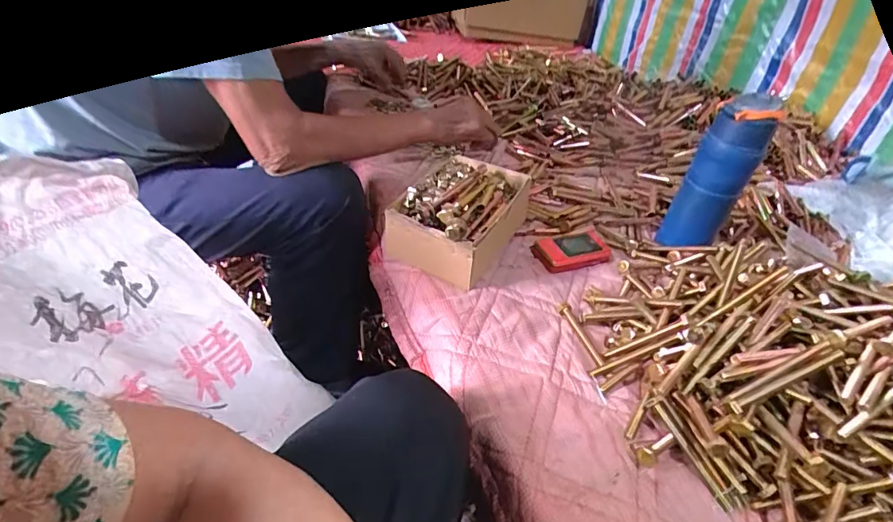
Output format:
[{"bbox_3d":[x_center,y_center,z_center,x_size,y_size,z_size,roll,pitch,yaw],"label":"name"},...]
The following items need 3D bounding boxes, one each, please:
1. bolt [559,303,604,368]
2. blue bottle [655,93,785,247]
[{"bbox_3d":[0.161,0.088,0.536,0.017,0.013,0.094,-6,42,-16],"label":"bolt"},{"bbox_3d":[0.373,-0.115,0.634,0.073,0.211,0.060,33,46,26],"label":"blue bottle"}]

